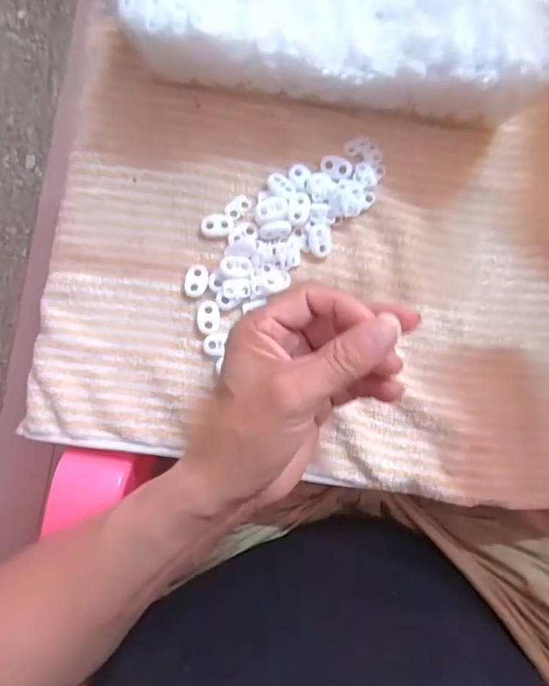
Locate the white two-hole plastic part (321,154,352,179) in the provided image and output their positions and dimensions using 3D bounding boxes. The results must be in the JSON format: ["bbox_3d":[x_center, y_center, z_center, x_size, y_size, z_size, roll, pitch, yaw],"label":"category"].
[{"bbox_3d":[0.043,-0.123,0.321,0.021,0.004,0.014,13,85,-2],"label":"white two-hole plastic part"}]

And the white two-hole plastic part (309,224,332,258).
[{"bbox_3d":[0.032,-0.071,0.320,0.015,0.008,0.022,-13,87,-4],"label":"white two-hole plastic part"}]

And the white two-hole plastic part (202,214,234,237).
[{"bbox_3d":[-0.039,-0.081,0.320,0.022,0.006,0.014,-14,87,-4],"label":"white two-hole plastic part"}]

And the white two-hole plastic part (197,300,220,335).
[{"bbox_3d":[-0.045,-0.017,0.314,0.015,0.004,0.023,-3,86,-3],"label":"white two-hole plastic part"}]

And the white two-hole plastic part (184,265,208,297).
[{"bbox_3d":[-0.053,-0.042,0.316,0.014,0.006,0.021,13,85,-2],"label":"white two-hole plastic part"}]

